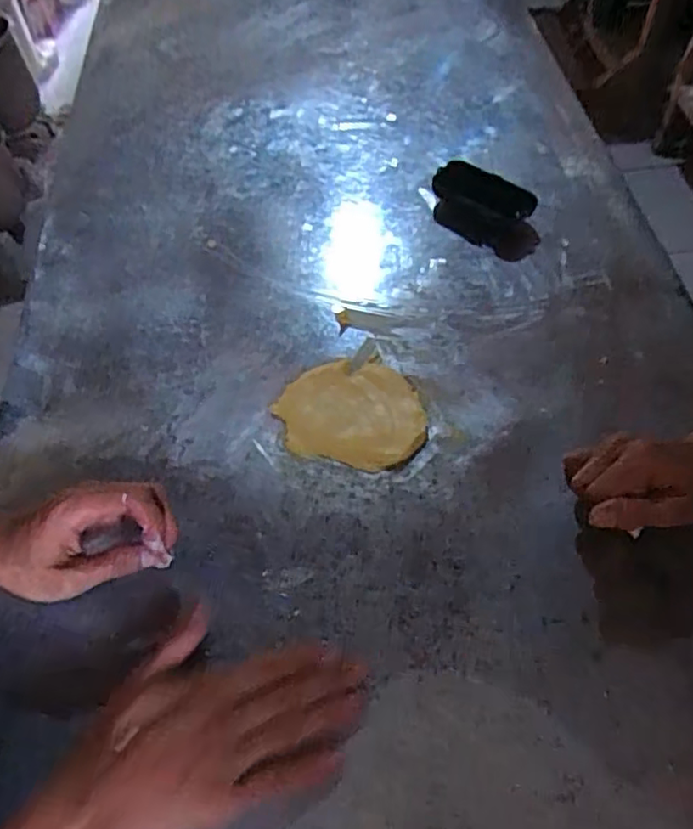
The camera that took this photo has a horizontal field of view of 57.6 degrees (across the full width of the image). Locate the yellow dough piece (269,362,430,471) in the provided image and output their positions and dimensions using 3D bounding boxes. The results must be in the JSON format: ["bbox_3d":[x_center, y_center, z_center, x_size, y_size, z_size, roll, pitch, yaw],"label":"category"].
[{"bbox_3d":[0.003,-0.003,0.520,0.119,0.016,0.096,11,57,10],"label":"yellow dough piece"}]

